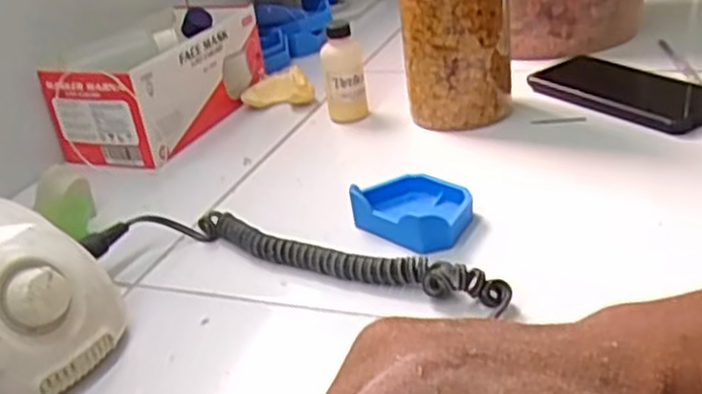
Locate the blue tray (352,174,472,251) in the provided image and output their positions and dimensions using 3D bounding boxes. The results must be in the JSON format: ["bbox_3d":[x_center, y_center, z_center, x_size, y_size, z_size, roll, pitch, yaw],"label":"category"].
[{"bbox_3d":[0.044,0.006,0.488,0.078,0.024,0.060,17,37,40],"label":"blue tray"}]

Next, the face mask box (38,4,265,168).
[{"bbox_3d":[-0.175,-0.114,0.702,0.106,0.087,0.201,6,31,25],"label":"face mask box"}]

